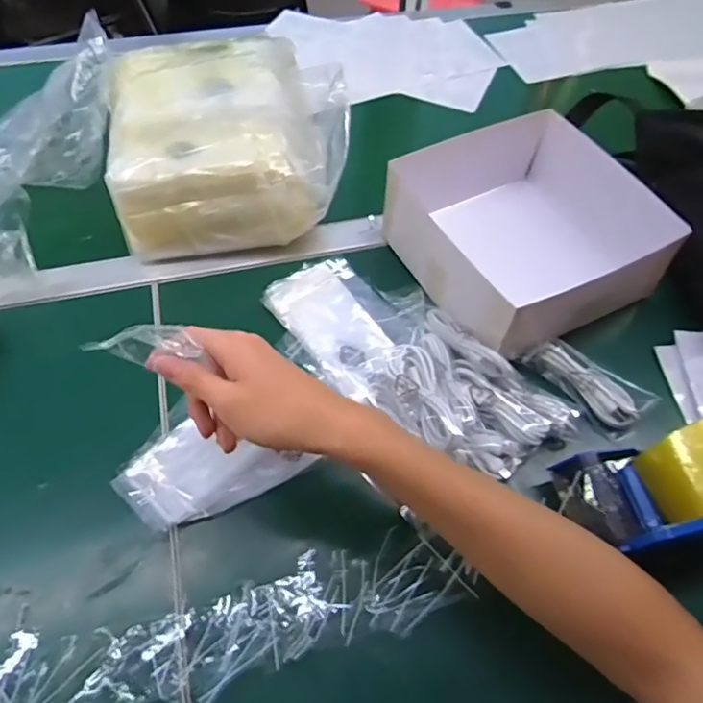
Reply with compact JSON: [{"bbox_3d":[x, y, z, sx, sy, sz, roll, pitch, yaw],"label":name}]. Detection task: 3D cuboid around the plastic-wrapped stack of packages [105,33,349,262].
[{"bbox_3d":[-0.129,-0.218,0.599,0.222,0.136,0.228,-10,57,-8],"label":"plastic-wrapped stack of packages"}]

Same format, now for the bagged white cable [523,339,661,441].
[{"bbox_3d":[0.213,0.026,0.498,0.054,0.028,0.102,-39,66,-24],"label":"bagged white cable"}]

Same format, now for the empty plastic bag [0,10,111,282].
[{"bbox_3d":[-0.353,-0.197,0.572,0.180,0.127,0.297,15,57,8],"label":"empty plastic bag"}]

